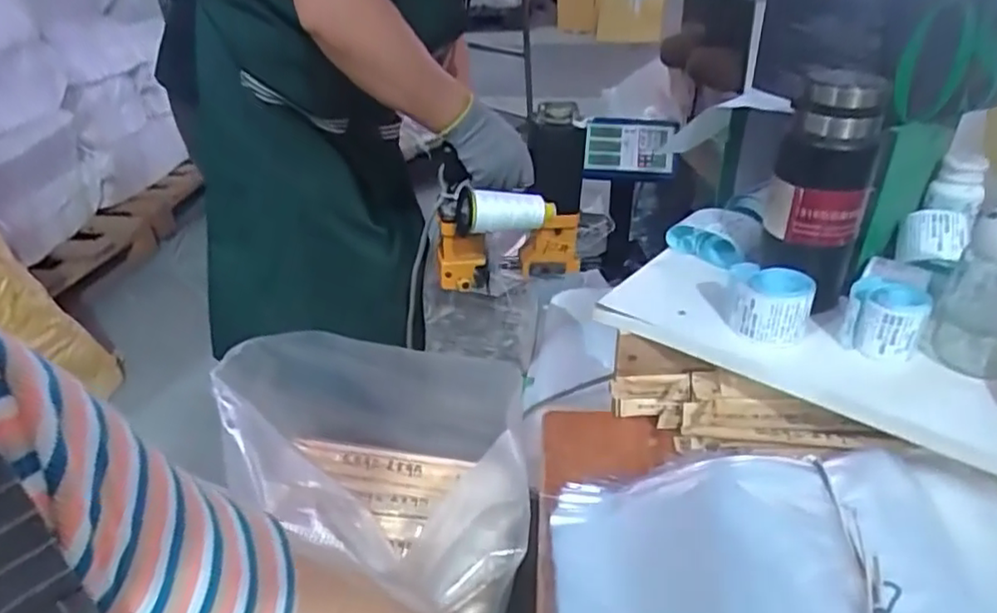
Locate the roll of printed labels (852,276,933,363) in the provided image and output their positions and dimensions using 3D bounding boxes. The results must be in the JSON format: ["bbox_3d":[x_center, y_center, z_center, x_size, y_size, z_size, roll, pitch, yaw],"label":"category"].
[{"bbox_3d":[0.340,0.011,0.576,0.059,0.056,0.062,-2,32,1],"label":"roll of printed labels"}]

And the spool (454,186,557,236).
[{"bbox_3d":[0.012,-0.120,0.835,0.130,0.065,0.062,-5,33,-5],"label":"spool"}]

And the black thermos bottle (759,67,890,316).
[{"bbox_3d":[0.291,-0.098,0.600,0.082,0.210,0.068,11,35,20],"label":"black thermos bottle"}]

